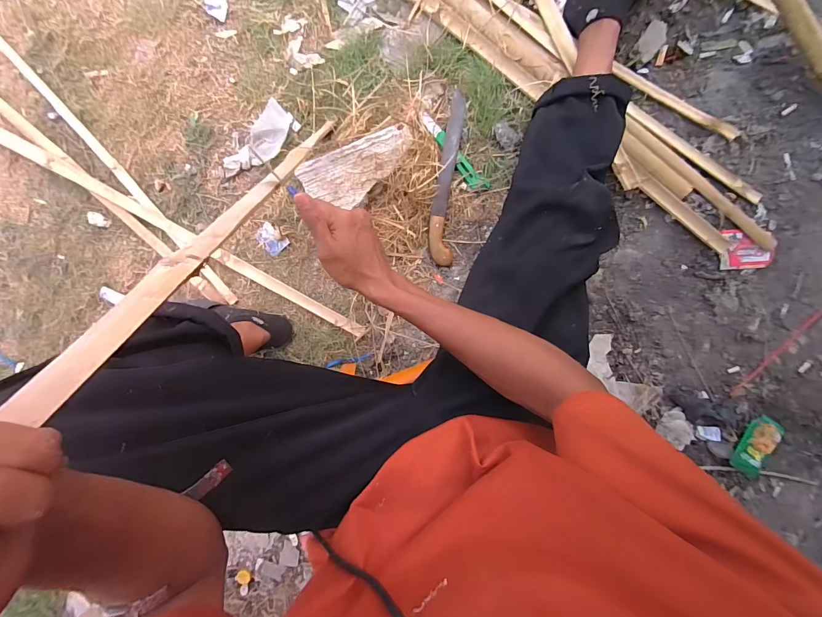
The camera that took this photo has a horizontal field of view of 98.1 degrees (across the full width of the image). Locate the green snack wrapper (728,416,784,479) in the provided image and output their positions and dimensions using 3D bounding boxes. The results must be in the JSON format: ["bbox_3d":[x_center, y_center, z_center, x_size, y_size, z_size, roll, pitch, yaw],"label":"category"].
[{"bbox_3d":[0.686,0.275,0.702,0.072,0.012,0.116,32,95,-4],"label":"green snack wrapper"}]

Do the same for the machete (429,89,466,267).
[{"bbox_3d":[0.068,-0.247,0.683,0.050,0.024,0.323,4,96,-1],"label":"machete"}]

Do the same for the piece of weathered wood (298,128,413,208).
[{"bbox_3d":[-0.094,-0.260,0.658,0.214,0.021,0.105,-27,96,2],"label":"piece of weathered wood"}]

